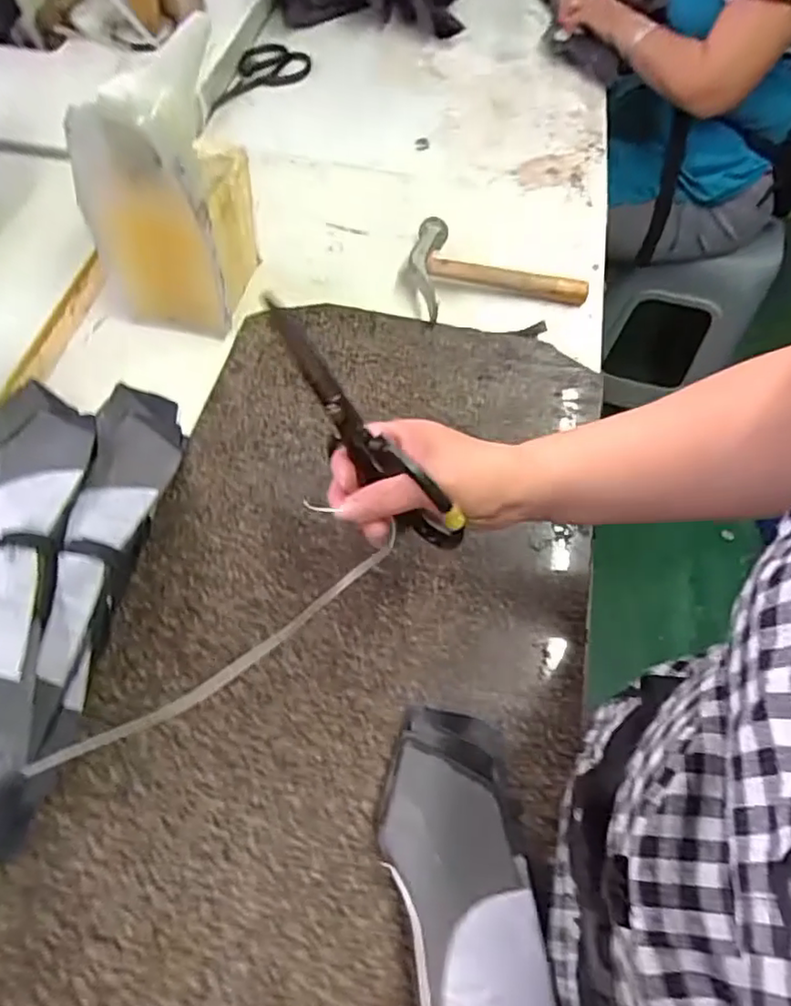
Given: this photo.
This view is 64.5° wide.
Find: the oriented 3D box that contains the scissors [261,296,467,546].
[{"bbox_3d":[-0.018,-0.038,0.373,0.067,0.188,0.012,1,46,50],"label":"scissors"}]

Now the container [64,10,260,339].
[{"bbox_3d":[-0.202,-0.261,0.554,0.119,0.219,0.101,10,60,2],"label":"container"}]

